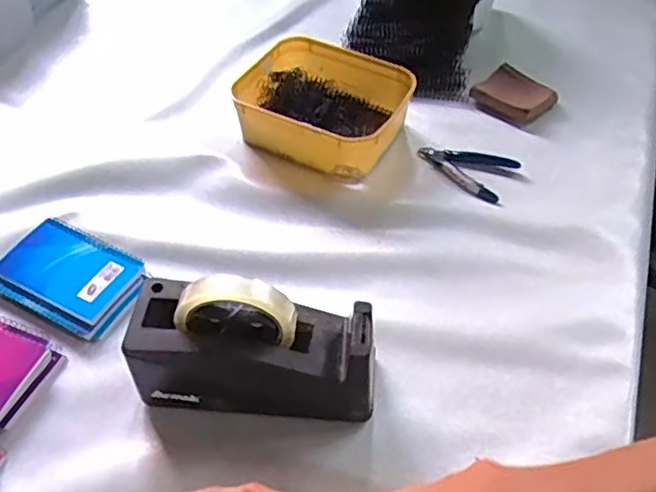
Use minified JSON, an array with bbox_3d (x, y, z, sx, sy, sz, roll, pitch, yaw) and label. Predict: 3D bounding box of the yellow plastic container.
[{"bbox_3d":[-0.010,-0.174,0.808,0.194,0.063,0.160,23,52,19],"label":"yellow plastic container"}]

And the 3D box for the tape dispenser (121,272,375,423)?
[{"bbox_3d":[-0.060,0.082,0.545,0.195,0.119,0.074,5,48,4],"label":"tape dispenser"}]

